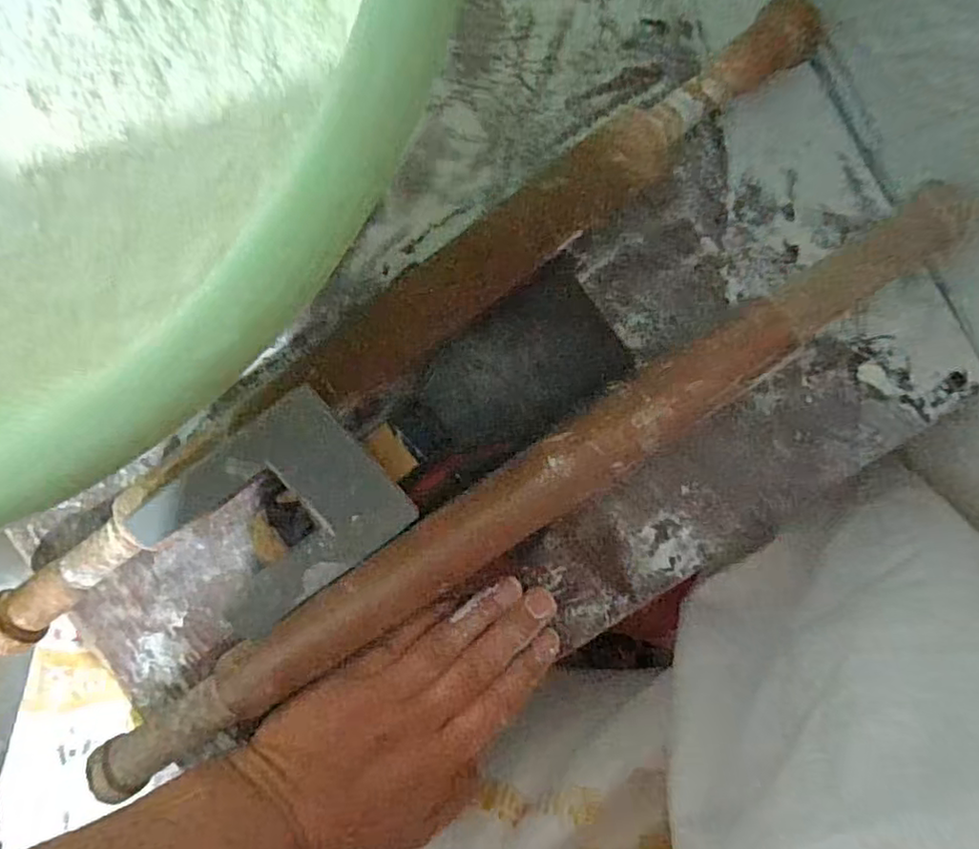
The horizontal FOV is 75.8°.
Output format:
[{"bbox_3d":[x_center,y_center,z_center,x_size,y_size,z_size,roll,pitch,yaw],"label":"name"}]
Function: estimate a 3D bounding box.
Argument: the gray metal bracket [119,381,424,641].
[{"bbox_3d":[-0.096,0.042,0.283,0.100,0.012,0.079,-39,105,-3],"label":"gray metal bracket"}]

